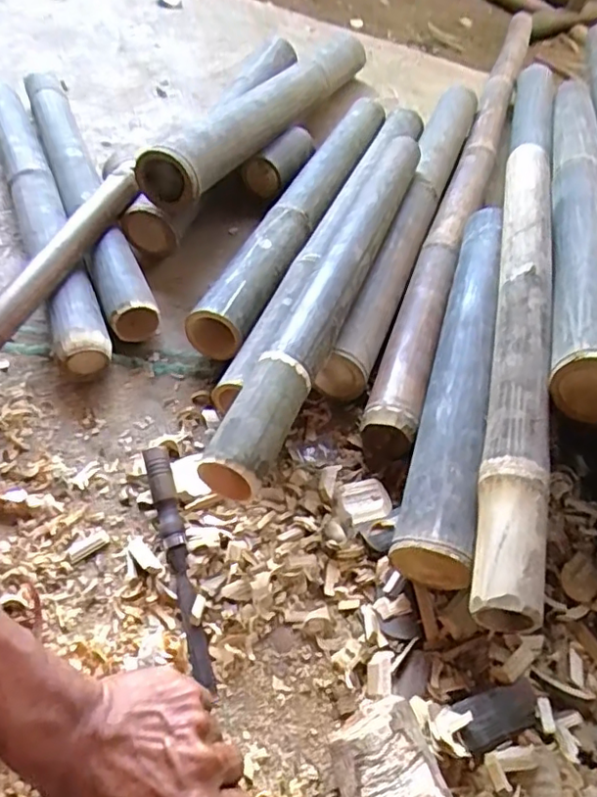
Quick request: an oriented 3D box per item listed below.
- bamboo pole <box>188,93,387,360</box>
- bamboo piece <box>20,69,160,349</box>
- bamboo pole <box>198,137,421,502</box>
[{"bbox_3d":[0.014,-0.300,0.897,0.073,0.075,0.648,20,53,9],"label":"bamboo pole"},{"bbox_3d":[-0.324,-0.318,0.879,0.071,0.069,0.616,-17,56,-18],"label":"bamboo piece"},{"bbox_3d":[0.050,-0.158,0.710,0.056,0.048,0.641,19,53,9],"label":"bamboo pole"}]

